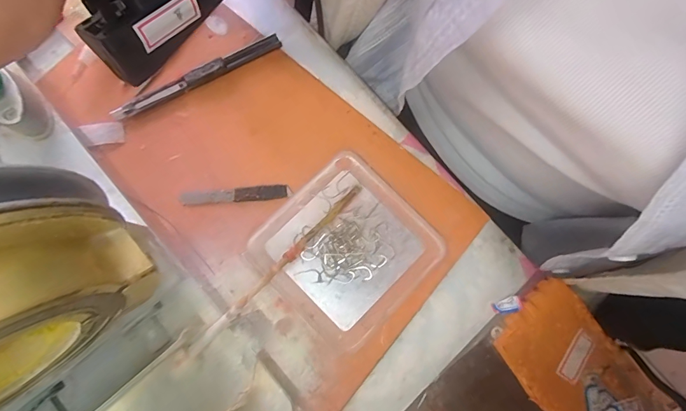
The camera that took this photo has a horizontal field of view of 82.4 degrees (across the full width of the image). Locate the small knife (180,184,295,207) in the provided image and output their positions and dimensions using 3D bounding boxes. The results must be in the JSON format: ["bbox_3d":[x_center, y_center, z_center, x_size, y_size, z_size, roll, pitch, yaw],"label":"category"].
[{"bbox_3d":[-0.079,-0.008,0.288,0.080,0.004,0.011,-4,80,-4],"label":"small knife"}]

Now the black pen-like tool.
[{"bbox_3d":[-0.110,-0.098,0.298,0.134,0.008,0.011,-29,82,-8],"label":"black pen-like tool"}]

